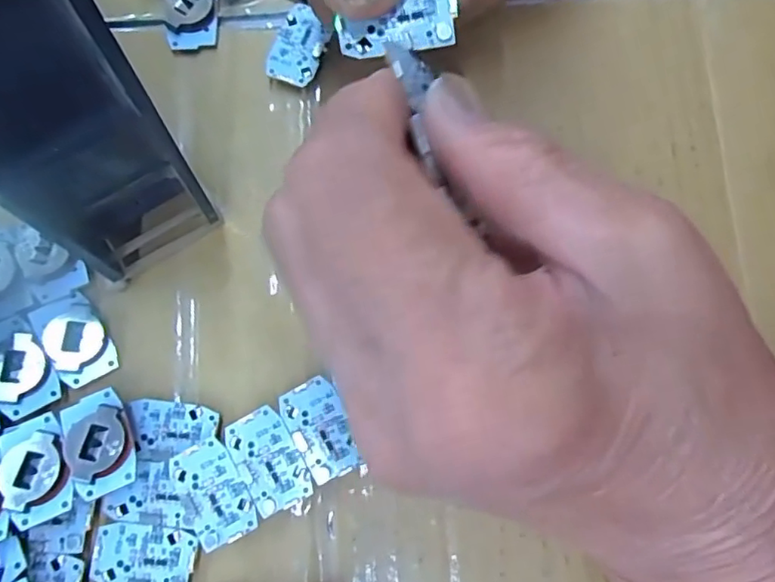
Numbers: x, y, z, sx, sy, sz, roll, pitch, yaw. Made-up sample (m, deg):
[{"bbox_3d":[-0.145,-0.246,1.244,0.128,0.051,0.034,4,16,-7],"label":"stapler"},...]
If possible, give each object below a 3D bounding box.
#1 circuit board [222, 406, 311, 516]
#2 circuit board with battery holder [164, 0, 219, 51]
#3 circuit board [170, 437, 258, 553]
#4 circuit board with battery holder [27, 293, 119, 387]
[{"bbox_3d":[-0.035,0.050,0.169,0.017,0.004,0.029,-29,80,-7],"label":"circuit board"},{"bbox_3d":[-0.071,-0.100,0.205,0.020,0.008,0.027,-5,78,-2],"label":"circuit board with battery holder"},{"bbox_3d":[-0.051,0.059,0.168,0.018,0.004,0.029,-27,78,-8],"label":"circuit board"},{"bbox_3d":[-0.099,0.015,0.182,0.017,0.008,0.028,-32,80,-8],"label":"circuit board with battery holder"}]

